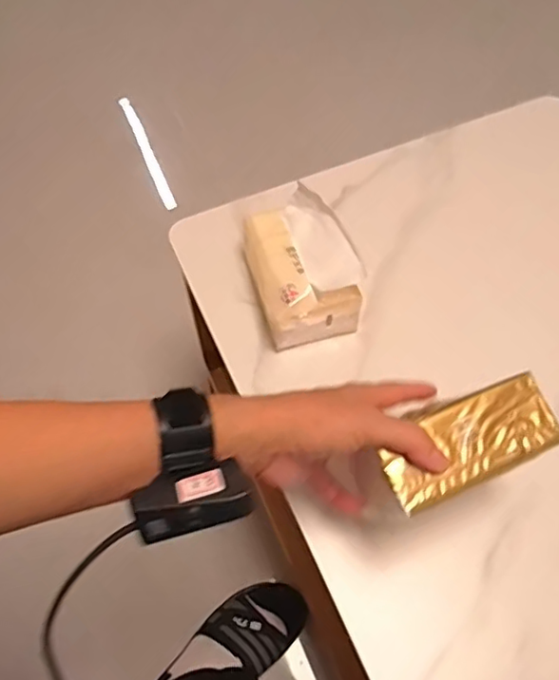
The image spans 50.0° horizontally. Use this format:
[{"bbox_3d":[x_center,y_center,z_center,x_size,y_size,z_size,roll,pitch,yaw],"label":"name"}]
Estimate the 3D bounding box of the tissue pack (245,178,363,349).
[{"bbox_3d":[0.019,-0.075,0.609,0.094,0.083,0.131,-16,62,-9],"label":"tissue pack"}]

